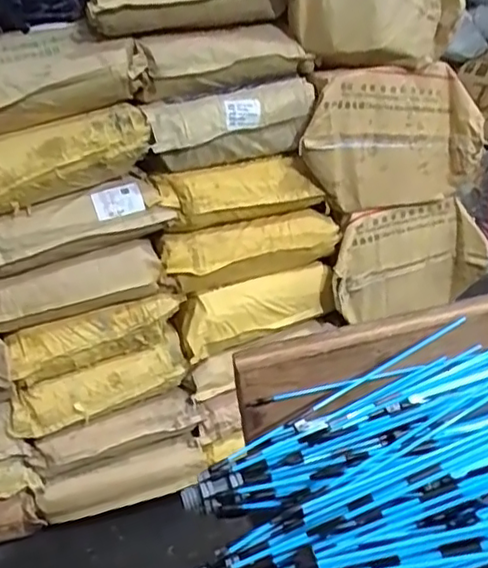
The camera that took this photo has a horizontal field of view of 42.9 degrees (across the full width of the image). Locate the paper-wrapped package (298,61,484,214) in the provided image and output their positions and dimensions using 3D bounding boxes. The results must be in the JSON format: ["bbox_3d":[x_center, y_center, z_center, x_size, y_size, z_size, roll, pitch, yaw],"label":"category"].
[{"bbox_3d":[0.330,-0.328,1.428,0.424,0.302,0.131,-9,23,-6],"label":"paper-wrapped package"}]

